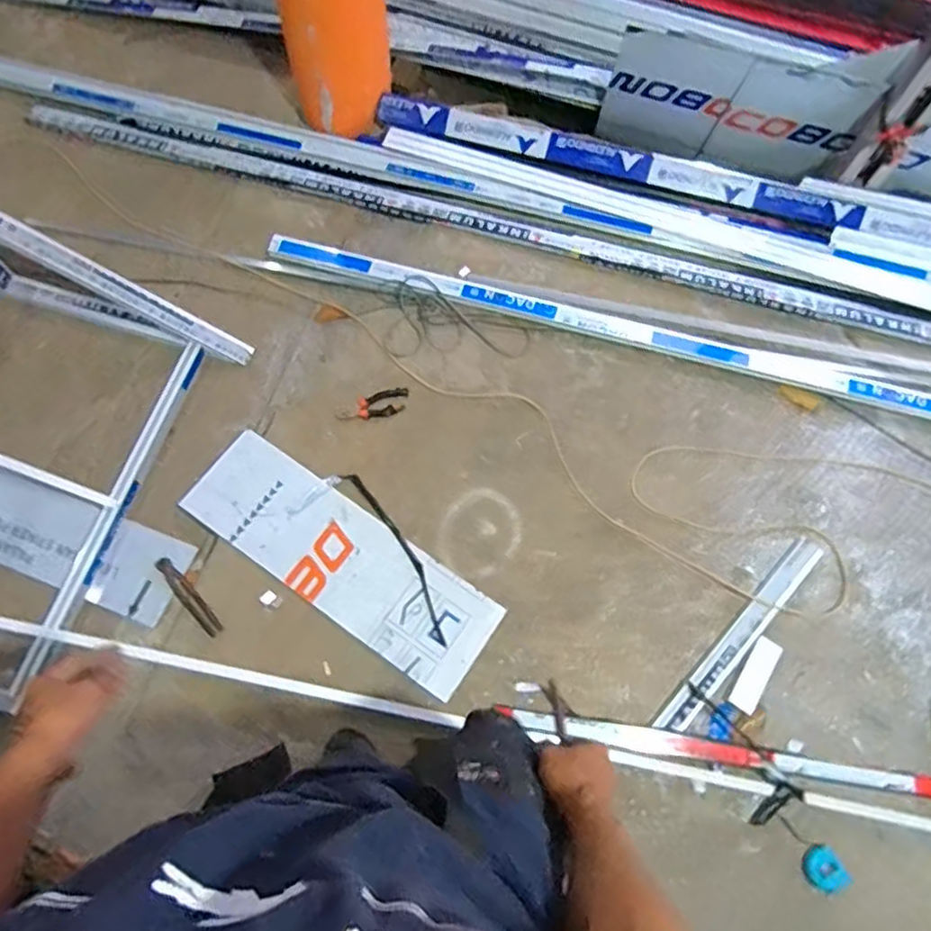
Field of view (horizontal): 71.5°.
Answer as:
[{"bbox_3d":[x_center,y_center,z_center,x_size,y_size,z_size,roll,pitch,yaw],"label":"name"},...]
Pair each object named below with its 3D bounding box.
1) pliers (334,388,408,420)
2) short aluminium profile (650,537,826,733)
[{"bbox_3d":[-0.227,-0.145,1.591,0.183,0.012,0.071,-17,70,-8],"label":"pliers"},{"bbox_3d":[0.606,0.362,1.407,0.062,0.030,0.550,43,74,12],"label":"short aluminium profile"}]

